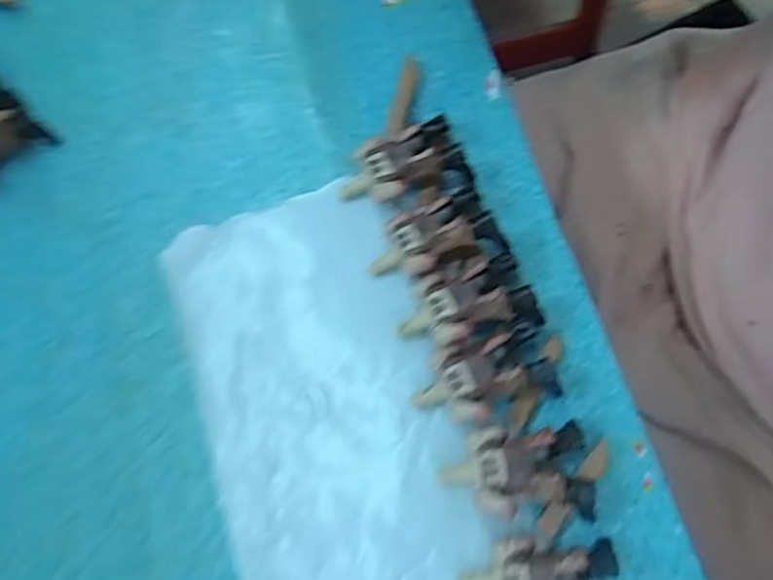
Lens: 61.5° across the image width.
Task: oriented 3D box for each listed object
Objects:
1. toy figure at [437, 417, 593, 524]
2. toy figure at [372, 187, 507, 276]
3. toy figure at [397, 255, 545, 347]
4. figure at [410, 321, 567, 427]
[{"bbox_3d":[0.052,0.072,0.263,0.058,0.020,0.036,2,72,1],"label":"toy figure"},{"bbox_3d":[0.019,-0.024,0.293,0.056,0.021,0.032,-22,73,-7],"label":"toy figure"},{"bbox_3d":[0.034,0.006,0.285,0.059,0.019,0.032,-14,73,-4],"label":"toy figure"},{"bbox_3d":[0.045,0.039,0.275,0.066,0.019,0.037,-16,73,-5],"label":"figure"}]

